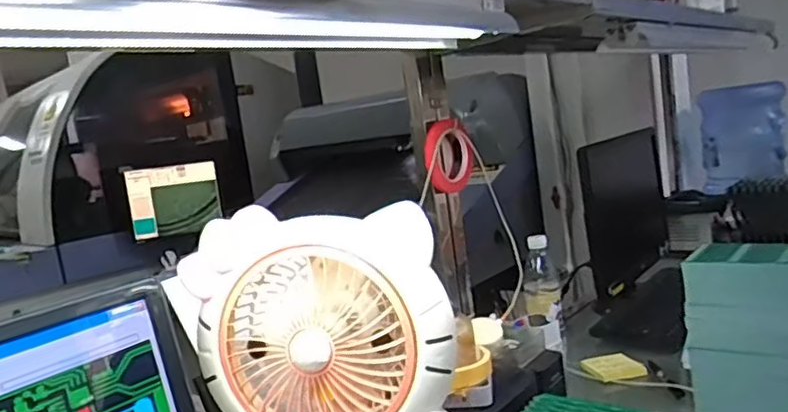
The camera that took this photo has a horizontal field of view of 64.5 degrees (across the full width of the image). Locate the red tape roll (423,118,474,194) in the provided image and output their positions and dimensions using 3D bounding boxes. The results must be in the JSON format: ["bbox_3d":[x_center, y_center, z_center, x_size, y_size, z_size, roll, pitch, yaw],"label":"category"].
[{"bbox_3d":[0.091,-0.077,1.007,0.105,0.112,0.019,24,-14,-37],"label":"red tape roll"}]

